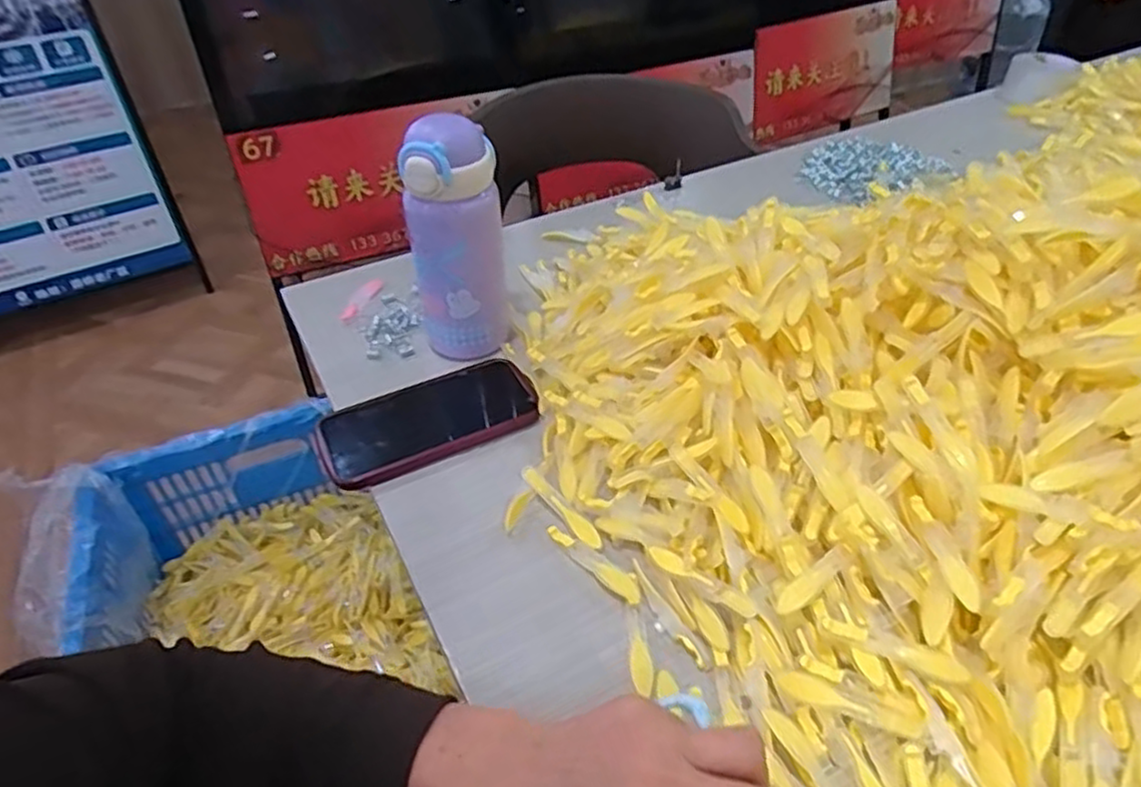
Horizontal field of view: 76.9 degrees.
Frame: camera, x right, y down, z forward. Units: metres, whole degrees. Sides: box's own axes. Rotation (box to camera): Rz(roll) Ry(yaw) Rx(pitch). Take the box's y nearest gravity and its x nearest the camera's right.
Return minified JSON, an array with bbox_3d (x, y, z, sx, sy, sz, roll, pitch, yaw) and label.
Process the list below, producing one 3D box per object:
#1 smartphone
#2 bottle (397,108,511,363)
[{"bbox_3d":[-0.112,0.018,0.571,0.170,0.006,0.085,-21,46,-20],"label":"smartphone"},{"bbox_3d":[-0.093,-0.121,0.585,0.074,0.183,0.068,-5,43,-3],"label":"bottle"}]

